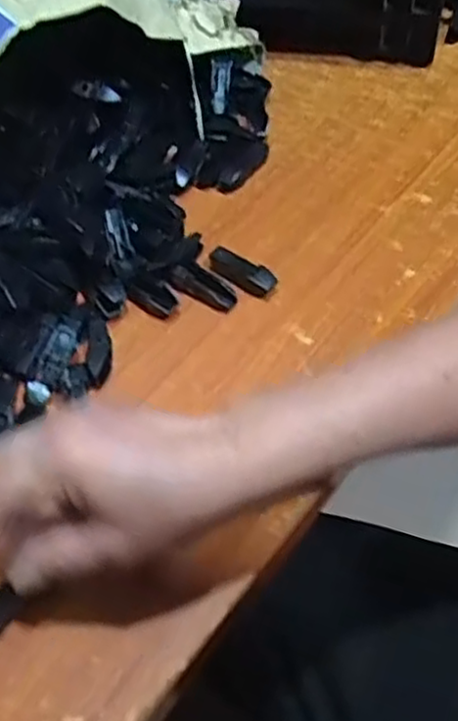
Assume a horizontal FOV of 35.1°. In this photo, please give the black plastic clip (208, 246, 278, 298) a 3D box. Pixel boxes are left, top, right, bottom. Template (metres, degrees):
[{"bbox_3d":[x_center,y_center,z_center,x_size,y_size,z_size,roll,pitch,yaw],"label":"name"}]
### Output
[{"bbox_3d":[0.009,-0.062,0.502,0.051,0.010,0.021,33,62,26],"label":"black plastic clip"}]

